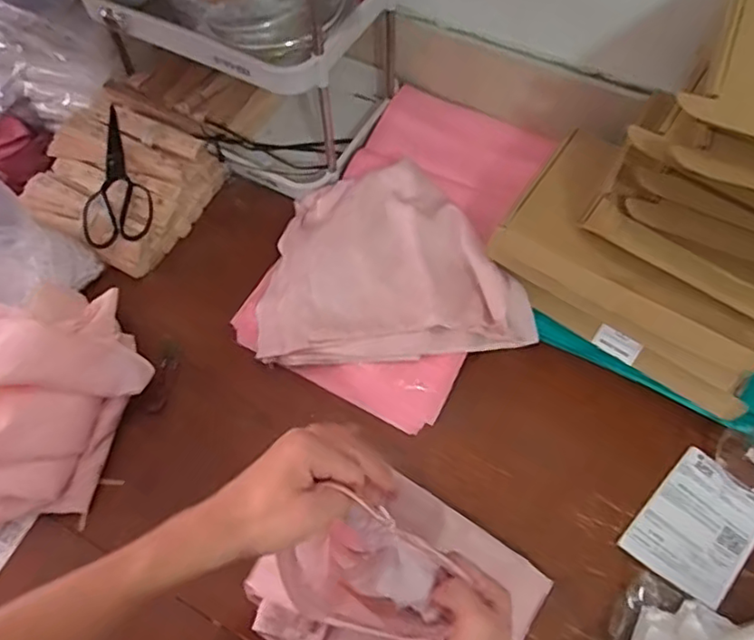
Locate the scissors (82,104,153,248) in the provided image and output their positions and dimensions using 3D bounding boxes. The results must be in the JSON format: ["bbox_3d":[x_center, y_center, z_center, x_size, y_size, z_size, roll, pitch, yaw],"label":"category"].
[{"bbox_3d":[-0.354,-0.196,0.845,0.097,0.014,0.212,-11,70,2],"label":"scissors"}]

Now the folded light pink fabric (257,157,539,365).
[{"bbox_3d":[0.015,-0.073,0.786,0.326,0.063,0.264,-3,61,0],"label":"folded light pink fabric"}]

